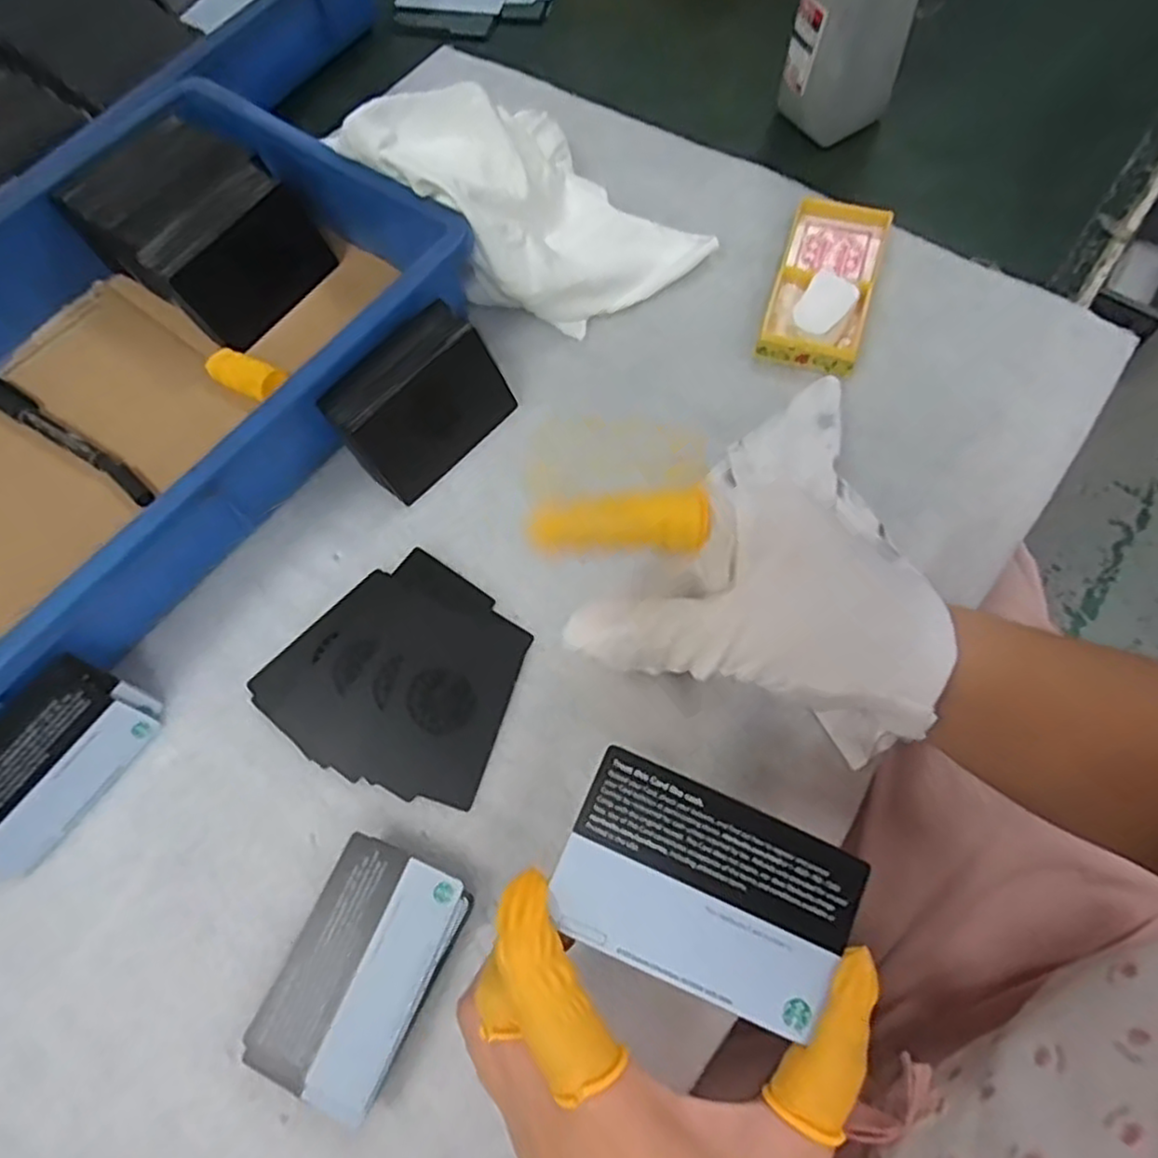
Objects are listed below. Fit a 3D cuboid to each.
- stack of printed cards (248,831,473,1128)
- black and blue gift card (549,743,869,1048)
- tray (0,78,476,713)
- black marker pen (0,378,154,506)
[{"bbox_3d":[-0.086,0.157,0.286,0.057,0.021,0.089,23,71,12],"label":"stack of printed cards"},{"bbox_3d":[0.037,0.090,0.204,0.083,0.004,0.052,25,78,0],"label":"black and blue gift card"},{"bbox_3d":[-0.258,-0.099,0.374,0.240,0.072,0.363,35,74,15],"label":"tray"},{"bbox_3d":[-0.285,-0.079,0.391,0.147,0.009,0.015,30,73,14],"label":"black marker pen"}]

